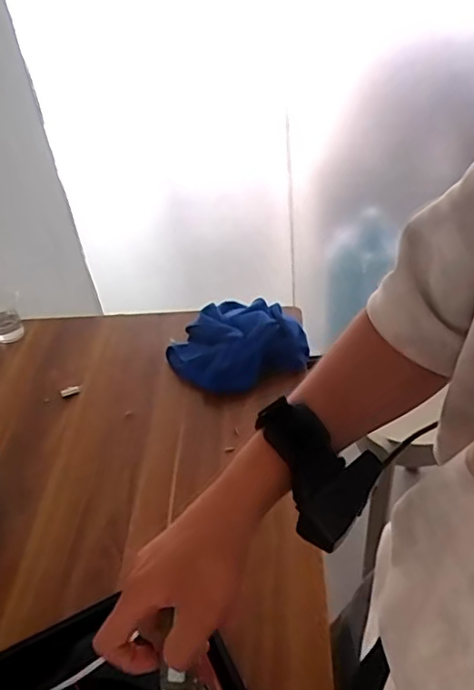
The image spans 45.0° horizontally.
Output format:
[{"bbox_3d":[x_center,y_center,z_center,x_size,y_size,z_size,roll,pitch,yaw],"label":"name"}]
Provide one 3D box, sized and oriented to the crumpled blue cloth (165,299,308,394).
[{"bbox_3d":[-0.005,-0.001,0.885,0.199,0.072,0.161,-11,42,-9],"label":"crumpled blue cloth"}]

